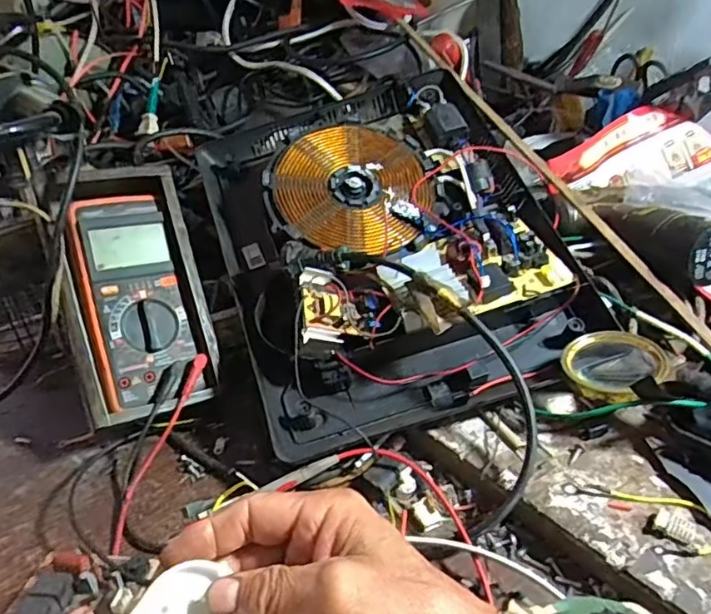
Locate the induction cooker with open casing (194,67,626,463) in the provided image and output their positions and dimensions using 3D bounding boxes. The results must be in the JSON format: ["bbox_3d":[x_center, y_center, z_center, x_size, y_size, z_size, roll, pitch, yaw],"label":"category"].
[{"bbox_3d":[0.021,-0.077,0.538,0.324,0.106,0.386,-18,57,-8],"label":"induction cooker with open casing"}]

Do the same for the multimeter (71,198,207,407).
[{"bbox_3d":[-0.178,-0.010,0.481,0.072,0.029,0.175,-13,79,-14],"label":"multimeter"}]

